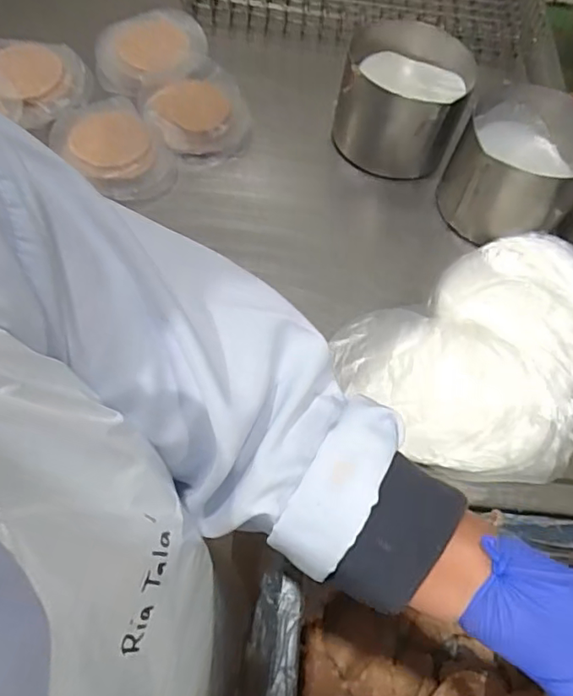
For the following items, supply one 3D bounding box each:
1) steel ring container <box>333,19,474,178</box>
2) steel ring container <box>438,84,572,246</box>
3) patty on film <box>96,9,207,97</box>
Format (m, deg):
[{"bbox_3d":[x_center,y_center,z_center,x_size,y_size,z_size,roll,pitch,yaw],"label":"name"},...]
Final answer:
[{"bbox_3d":[0.132,-0.286,0.647,0.138,0.102,0.131,19,61,7],"label":"steel ring container"},{"bbox_3d":[0.254,-0.197,0.608,0.138,0.093,0.154,34,64,15],"label":"steel ring container"},{"bbox_3d":[-0.169,-0.368,0.690,0.135,0.029,0.129,-11,69,1],"label":"patty on film"}]

